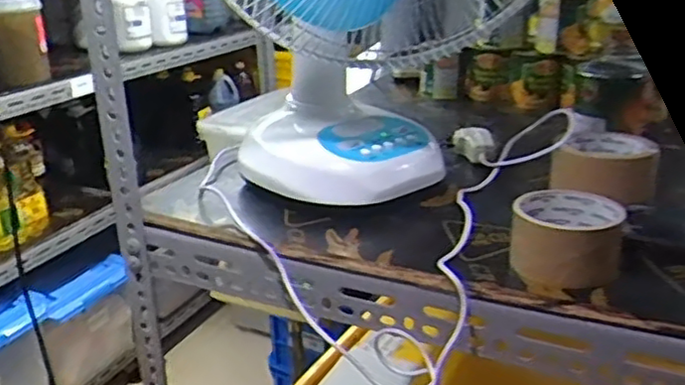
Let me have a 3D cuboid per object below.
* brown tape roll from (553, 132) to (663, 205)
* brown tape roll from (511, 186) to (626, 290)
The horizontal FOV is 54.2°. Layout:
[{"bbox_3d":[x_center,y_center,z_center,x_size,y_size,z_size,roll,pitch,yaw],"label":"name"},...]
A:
[{"bbox_3d":[0.263,-0.023,0.662,0.087,0.055,0.080,-1,21,0],"label":"brown tape roll"},{"bbox_3d":[0.175,0.035,0.522,0.079,0.048,0.087,8,23,22],"label":"brown tape roll"}]

